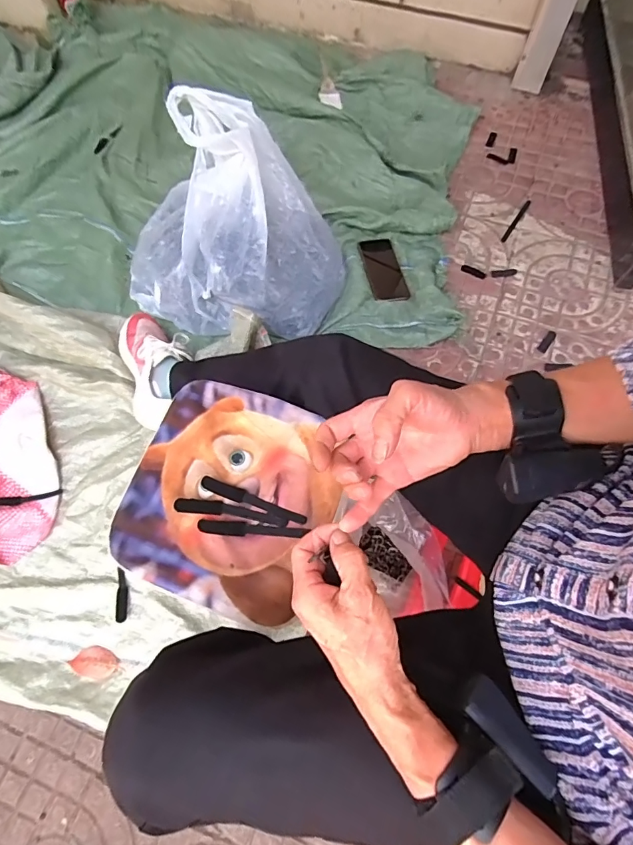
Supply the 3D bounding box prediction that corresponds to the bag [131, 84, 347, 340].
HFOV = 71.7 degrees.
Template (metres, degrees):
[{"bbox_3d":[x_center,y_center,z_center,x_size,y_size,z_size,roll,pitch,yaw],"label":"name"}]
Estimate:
[{"bbox_3d":[-0.143,-0.360,0.821,0.390,0.214,0.367,19,72,9],"label":"bag"}]

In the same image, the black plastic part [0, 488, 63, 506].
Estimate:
[{"bbox_3d":[-0.510,0.132,0.764,0.117,0.022,0.018,-9,71,-3],"label":"black plastic part"}]

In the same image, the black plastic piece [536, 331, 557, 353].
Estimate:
[{"bbox_3d":[0.457,-0.160,0.870,0.017,0.006,0.059,35,75,11],"label":"black plastic piece"}]

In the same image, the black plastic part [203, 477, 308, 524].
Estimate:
[{"bbox_3d":[-0.074,0.092,0.522,0.130,0.021,0.018,19,68,8],"label":"black plastic part"}]

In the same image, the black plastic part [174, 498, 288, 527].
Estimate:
[{"bbox_3d":[-0.098,0.103,0.513,0.129,0.017,0.018,7,67,4],"label":"black plastic part"}]

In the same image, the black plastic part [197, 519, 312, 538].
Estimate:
[{"bbox_3d":[-0.073,0.125,0.509,0.125,0.010,0.018,5,67,3],"label":"black plastic part"}]

